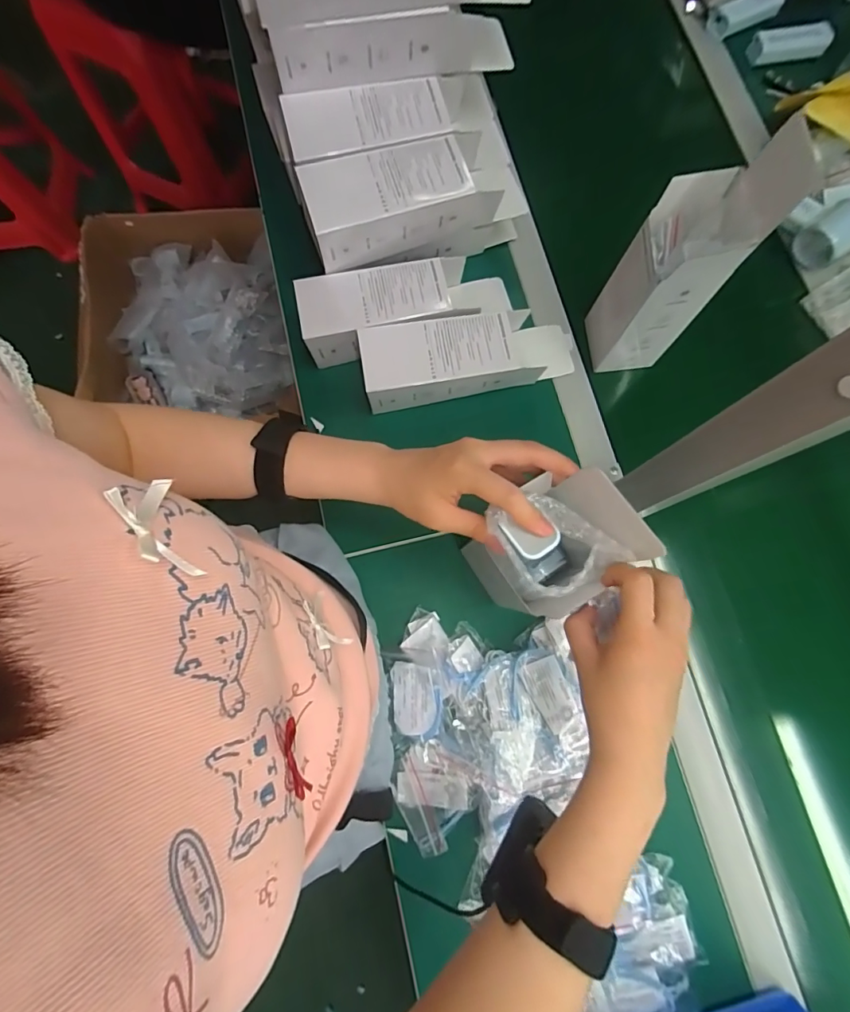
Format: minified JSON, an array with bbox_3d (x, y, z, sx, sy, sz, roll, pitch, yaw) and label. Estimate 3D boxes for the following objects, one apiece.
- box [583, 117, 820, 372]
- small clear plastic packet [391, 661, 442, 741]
[{"bbox_3d":[0.236,-0.229,0.454,0.075,0.230,0.082,-6,77,-1],"label":"box"},{"bbox_3d":[-0.009,0.195,0.468,0.050,0.010,0.075,-8,84,19],"label":"small clear plastic packet"}]

